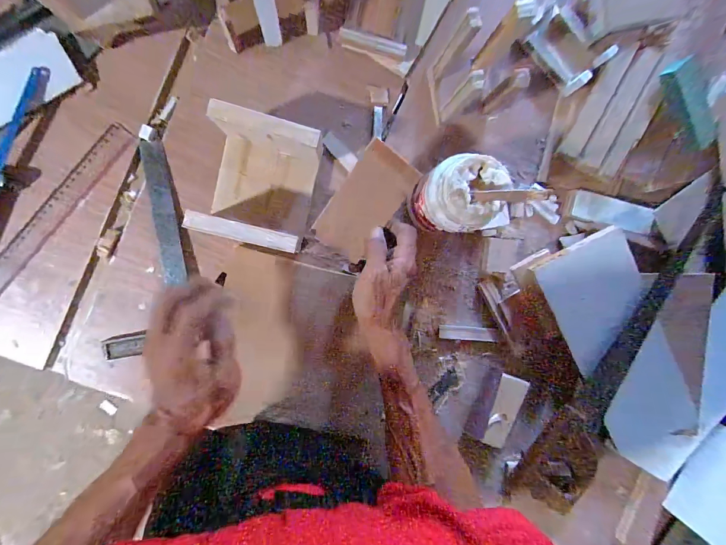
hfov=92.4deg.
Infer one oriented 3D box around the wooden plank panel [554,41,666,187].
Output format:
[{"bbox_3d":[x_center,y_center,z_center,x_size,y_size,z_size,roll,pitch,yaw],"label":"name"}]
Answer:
[{"bbox_3d":[0.333,-0.210,0.458,0.087,0.029,0.184,26,92,-9],"label":"wooden plank panel"}]

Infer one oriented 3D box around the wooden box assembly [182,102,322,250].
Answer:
[{"bbox_3d":[-0.113,-0.099,0.390,0.109,0.091,0.125,11,95,-8],"label":"wooden box assembly"}]

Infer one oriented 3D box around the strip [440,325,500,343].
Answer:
[{"bbox_3d":[0.145,0.084,0.476,0.082,0.008,0.019,4,96,-7],"label":"strip"}]

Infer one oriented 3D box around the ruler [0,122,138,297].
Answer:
[{"bbox_3d":[-0.378,-0.051,0.409,0.034,0.004,0.304,40,89,-10],"label":"ruler"}]

